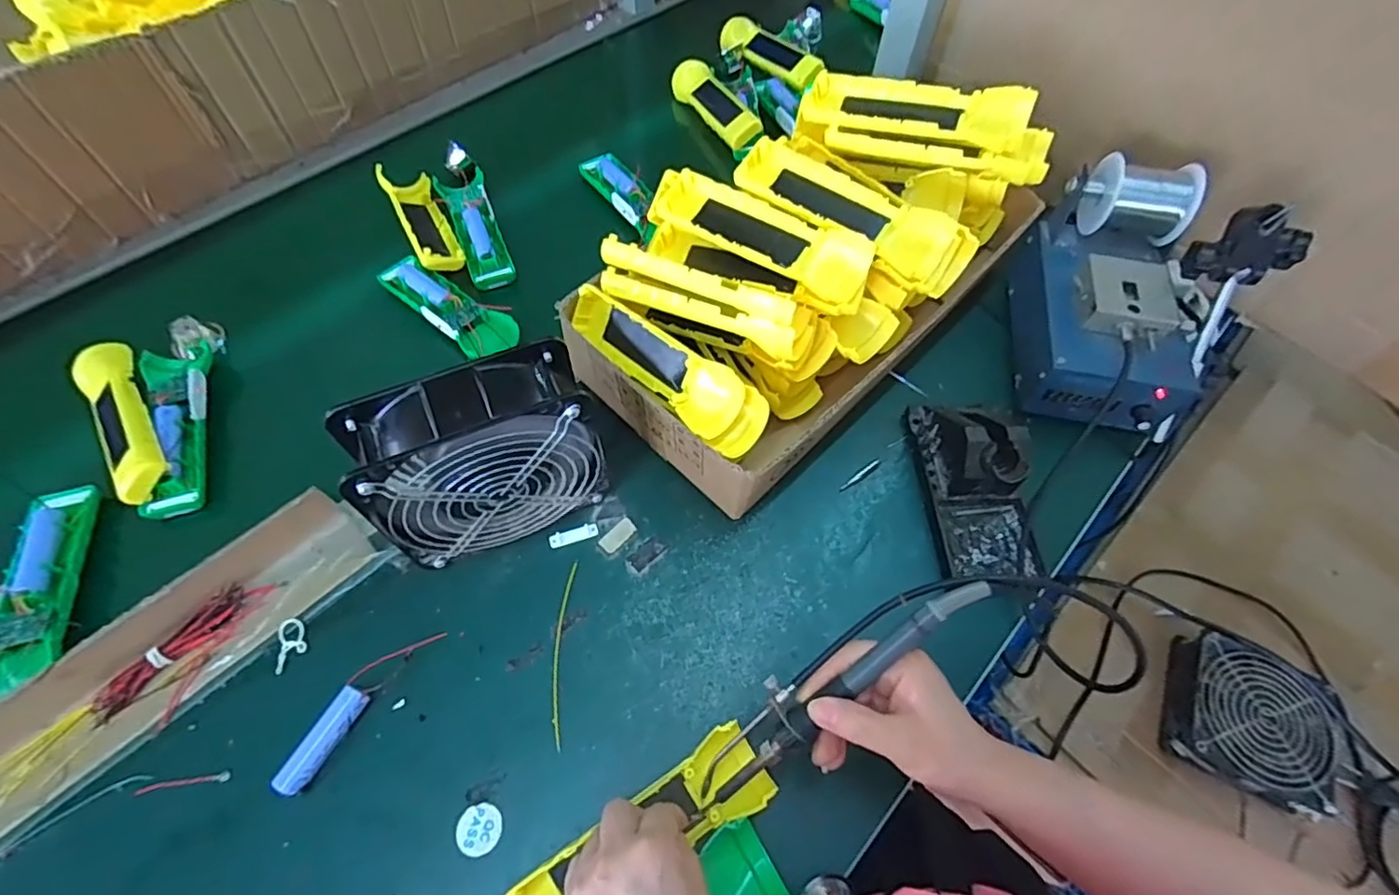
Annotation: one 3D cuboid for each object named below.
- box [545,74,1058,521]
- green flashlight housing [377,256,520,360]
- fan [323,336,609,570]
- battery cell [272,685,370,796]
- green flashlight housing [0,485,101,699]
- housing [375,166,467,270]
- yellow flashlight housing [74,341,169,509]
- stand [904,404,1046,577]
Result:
[{"bbox_3d":[0.080,-0.145,0.495,0.336,0.179,0.203,-40,69,-21],"label":"box"},{"bbox_3d":[-0.236,-0.139,0.574,0.155,0.019,0.053,40,67,19],"label":"green flashlight housing"},{"bbox_3d":[-0.143,0.010,0.420,0.145,0.148,0.063,-21,63,-13],"label":"fan"},{"bbox_3d":[-0.239,0.187,0.390,0.019,0.018,0.065,27,63,13],"label":"battery cell"},{"bbox_3d":[-0.470,0.097,0.430,0.046,0.025,0.157,-12,62,-8],"label":"green flashlight housing"},{"bbox_3d":[-0.289,-0.240,0.636,0.046,0.033,0.161,-24,64,-14],"label":"housing"},{"bbox_3d":[-0.466,-0.022,0.493,0.042,0.028,0.156,-34,67,-18],"label":"yellow flashlight housing"},{"bbox_3d":[0.218,0.022,0.469,0.076,0.066,0.151,-1,61,-2],"label":"stand"}]

